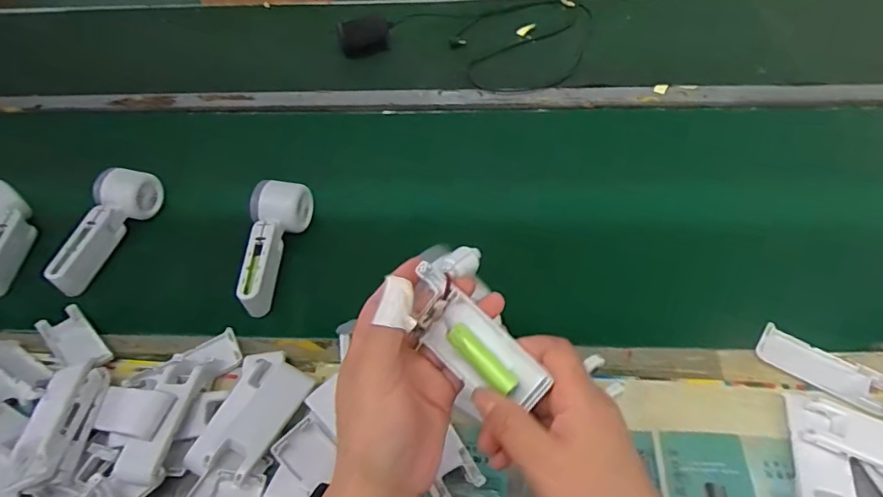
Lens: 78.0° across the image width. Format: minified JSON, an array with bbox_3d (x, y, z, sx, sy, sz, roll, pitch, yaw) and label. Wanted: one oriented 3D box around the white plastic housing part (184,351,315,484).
[{"bbox_3d":[-0.162,0.141,0.466,0.071,0.022,0.111,18,52,19],"label":"white plastic housing part"}]

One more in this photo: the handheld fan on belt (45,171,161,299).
[{"bbox_3d":[-0.406,-0.021,0.653,0.056,0.075,0.160,16,65,17],"label":"handheld fan on belt"}]

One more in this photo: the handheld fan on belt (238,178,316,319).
[{"bbox_3d":[-0.193,0.001,0.608,0.055,0.057,0.155,4,63,8],"label":"handheld fan on belt"}]

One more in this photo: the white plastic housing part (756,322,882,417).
[{"bbox_3d":[0.330,0.104,0.470,0.103,0.014,0.044,30,57,26],"label":"white plastic housing part"}]

